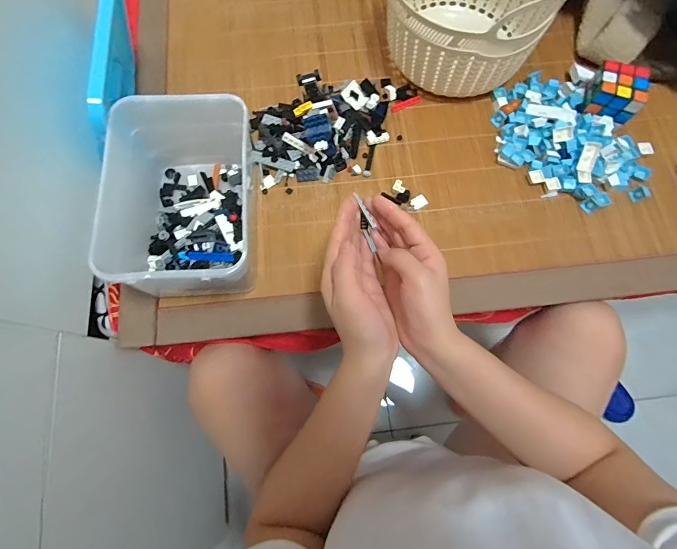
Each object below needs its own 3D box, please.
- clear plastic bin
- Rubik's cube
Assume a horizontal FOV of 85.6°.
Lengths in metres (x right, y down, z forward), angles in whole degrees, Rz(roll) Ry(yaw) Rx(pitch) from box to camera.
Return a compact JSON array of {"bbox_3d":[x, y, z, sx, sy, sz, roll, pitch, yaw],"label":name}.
[{"bbox_3d":[-0.173,-0.079,0.431,0.148,0.120,0.209,-4,73,-1],"label":"clear plastic bin"},{"bbox_3d":[0.378,-0.247,0.505,0.055,0.057,0.065,19,74,6],"label":"Rubik's cube"}]

